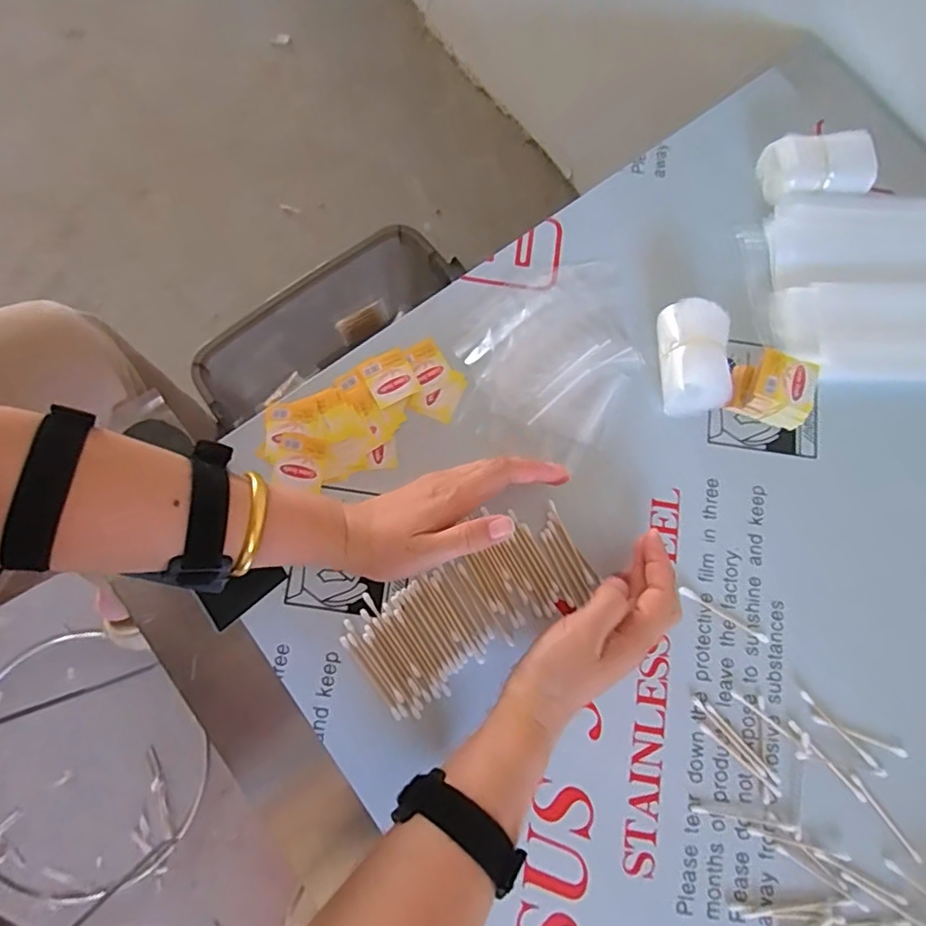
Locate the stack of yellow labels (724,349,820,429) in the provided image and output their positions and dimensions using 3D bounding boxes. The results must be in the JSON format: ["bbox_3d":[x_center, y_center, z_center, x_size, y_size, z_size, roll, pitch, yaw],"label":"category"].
[{"bbox_3d":[0.246,-0.058,0.454,0.049,0.040,0.047,20,80,2],"label":"stack of yellow labels"}]

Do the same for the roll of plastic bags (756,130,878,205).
[{"bbox_3d":[0.305,-0.251,0.496,0.085,0.033,0.052,-3,79,-2],"label":"roll of plastic bags"}]

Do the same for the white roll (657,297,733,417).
[{"bbox_3d":[0.183,-0.085,0.458,0.052,0.039,0.085,-3,79,-2],"label":"white roll"}]

